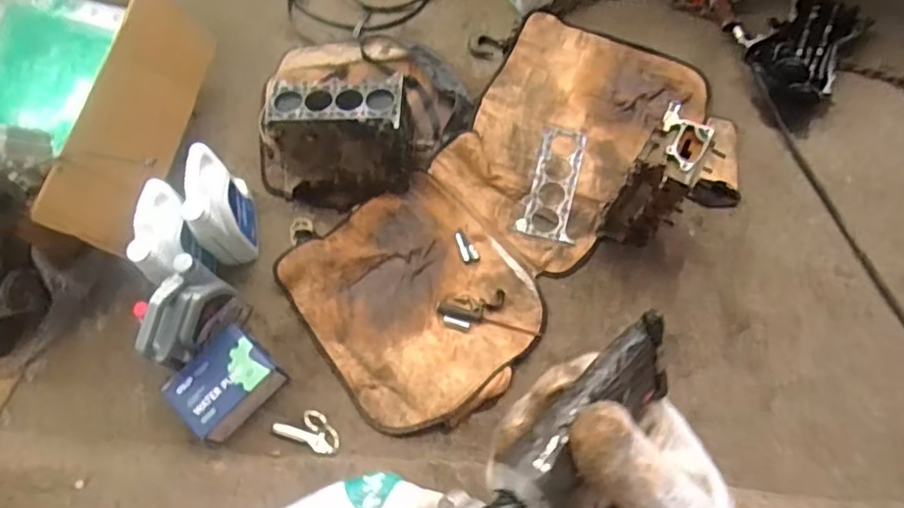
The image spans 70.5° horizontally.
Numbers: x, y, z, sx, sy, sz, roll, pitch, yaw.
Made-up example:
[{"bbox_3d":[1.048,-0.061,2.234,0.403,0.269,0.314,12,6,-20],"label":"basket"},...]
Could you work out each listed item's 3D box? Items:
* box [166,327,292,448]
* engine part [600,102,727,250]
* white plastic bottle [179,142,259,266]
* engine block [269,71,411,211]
[{"bbox_3d":[-0.521,0.301,1.473,0.221,0.120,0.175,-43,74,-12],"label":"box"},{"bbox_3d":[0.465,-0.154,1.454,0.153,0.332,0.198,29,74,12],"label":"engine part"},{"bbox_3d":[-0.546,-0.111,1.540,0.108,0.257,0.215,2,70,3],"label":"white plastic bottle"},{"bbox_3d":[-0.294,-0.283,1.626,0.376,0.217,0.249,-3,70,1],"label":"engine block"}]

